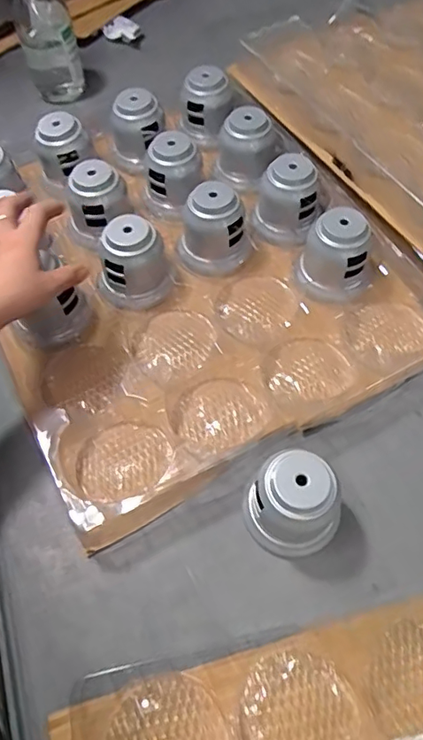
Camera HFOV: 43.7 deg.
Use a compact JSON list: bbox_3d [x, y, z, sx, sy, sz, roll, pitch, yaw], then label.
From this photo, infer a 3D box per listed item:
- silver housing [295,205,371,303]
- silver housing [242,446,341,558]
[{"bbox_3d":[0.138,-0.125,0.584,0.078,0.076,0.071,0,62,0],"label":"silver housing"},{"bbox_3d":[0.070,0.118,0.457,0.070,0.082,0.073,0,62,0],"label":"silver housing"}]

